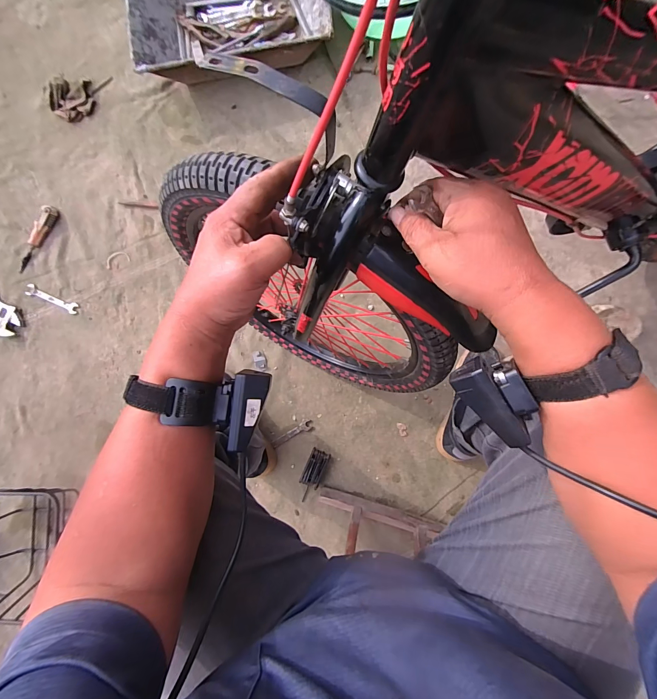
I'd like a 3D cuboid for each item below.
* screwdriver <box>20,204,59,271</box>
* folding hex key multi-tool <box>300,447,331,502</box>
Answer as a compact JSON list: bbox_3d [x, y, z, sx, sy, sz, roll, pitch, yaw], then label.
[{"bbox_3d":[-0.767,-0.291,0.848,0.029,0.034,0.186,36,89,6],"label":"screwdriver"},{"bbox_3d":[-0.039,0.299,0.769,0.046,0.026,0.123,24,92,4],"label":"folding hex key multi-tool"}]

